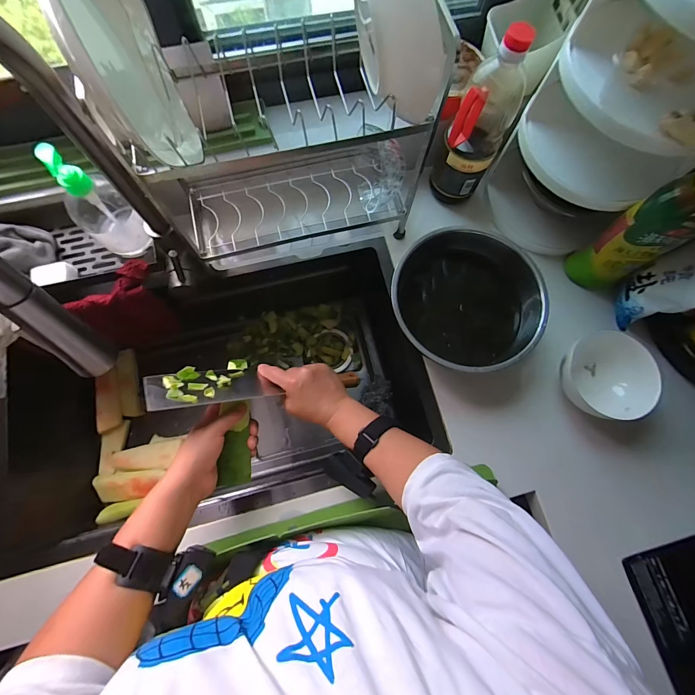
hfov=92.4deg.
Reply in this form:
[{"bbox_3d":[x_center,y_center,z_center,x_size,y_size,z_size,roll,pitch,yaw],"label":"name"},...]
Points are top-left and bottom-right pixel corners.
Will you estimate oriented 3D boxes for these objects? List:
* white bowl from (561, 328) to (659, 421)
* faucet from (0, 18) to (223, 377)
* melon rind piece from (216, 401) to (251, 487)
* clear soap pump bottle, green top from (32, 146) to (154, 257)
[{"bbox_3d":[0.384,0.044,0.504,0.117,0.059,0.125,0,75,-2],"label":"white bowl"},{"bbox_3d":[-0.231,-0.099,0.341,0.053,0.390,0.251,-10,76,-4],"label":"faucet"},{"bbox_3d":[-0.155,0.132,0.465,0.038,0.015,0.111,-3,77,-2],"label":"melon rind piece"},{"bbox_3d":[-0.337,-0.188,0.452,0.057,0.170,0.069,43,78,9],"label":"clear soap pump bottle, green top"}]

